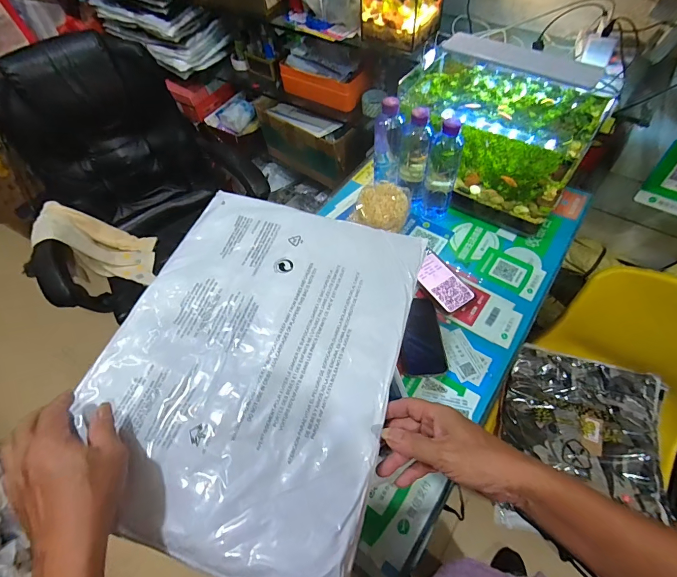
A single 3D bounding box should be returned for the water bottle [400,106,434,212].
[{"bbox_3d":[0.156,-0.255,0.732,0.061,0.209,0.066,1,57,5],"label":"water bottle"}]

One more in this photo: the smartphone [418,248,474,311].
[{"bbox_3d":[0.199,-0.016,0.697,0.074,0.010,0.131,-30,61,-15],"label":"smartphone"}]

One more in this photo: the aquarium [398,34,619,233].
[{"bbox_3d":[0.320,-0.322,0.770,0.367,0.214,0.280,33,65,22],"label":"aquarium"}]

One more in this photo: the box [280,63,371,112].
[{"bbox_3d":[-0.049,-0.697,1.216,0.304,0.091,0.110,28,64,20],"label":"box"}]

